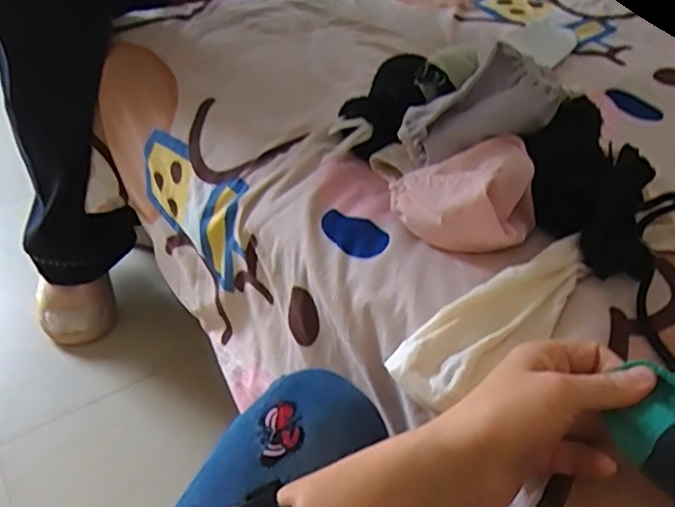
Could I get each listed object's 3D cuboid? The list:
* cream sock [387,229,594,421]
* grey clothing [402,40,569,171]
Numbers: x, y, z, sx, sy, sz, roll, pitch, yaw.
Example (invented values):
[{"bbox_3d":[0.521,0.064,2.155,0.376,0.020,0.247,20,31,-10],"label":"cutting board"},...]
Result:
[{"bbox_3d":[0.112,0.042,0.411,0.165,0.024,0.061,-35,54,-15],"label":"cream sock"},{"bbox_3d":[0.118,-0.122,0.492,0.143,0.041,0.068,-27,49,-5],"label":"grey clothing"}]

